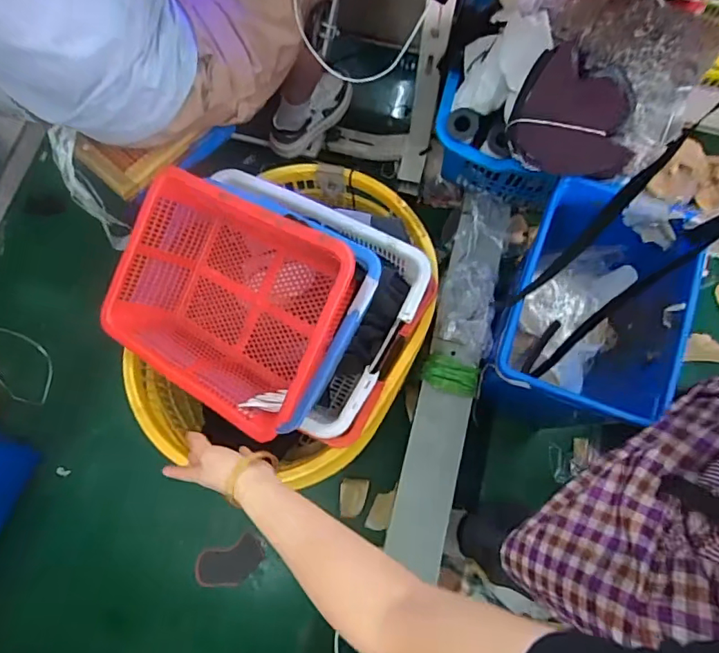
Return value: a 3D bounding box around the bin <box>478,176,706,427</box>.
[{"bbox_3d":[0.415,0.002,0.989,0.276,0.414,0.394,22,75,6],"label":"bin"}]

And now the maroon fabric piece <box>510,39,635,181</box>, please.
[{"bbox_3d":[0.361,-0.335,0.802,0.208,0.105,0.159,22,75,6],"label":"maroon fabric piece"}]

